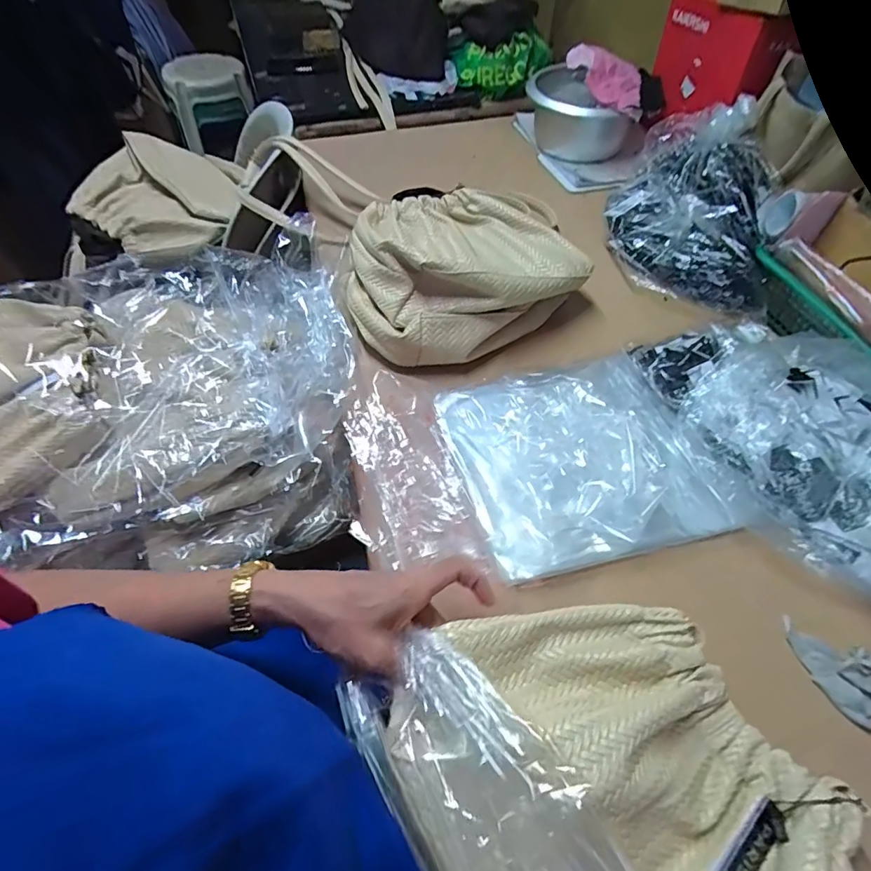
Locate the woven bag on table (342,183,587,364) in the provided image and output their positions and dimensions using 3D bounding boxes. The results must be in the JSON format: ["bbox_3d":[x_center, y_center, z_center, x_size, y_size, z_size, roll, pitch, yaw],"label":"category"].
[{"bbox_3d":[0.017,-0.227,0.617,0.294,0.109,0.259,-29,60,-21],"label":"woven bag on table"}]

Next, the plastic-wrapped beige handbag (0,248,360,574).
[{"bbox_3d":[-0.353,-0.041,0.532,0.506,0.144,0.316,-2,54,-4],"label":"plastic-wrapped beige handbag"}]

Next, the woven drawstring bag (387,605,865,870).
[{"bbox_3d":[0.111,0.230,0.295,0.233,0.056,0.272,-21,58,-17],"label":"woven drawstring bag"}]

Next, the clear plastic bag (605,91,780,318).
[{"bbox_3d":[0.353,-0.330,0.674,0.188,0.141,0.280,10,54,5],"label":"clear plastic bag"}]

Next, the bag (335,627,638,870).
[{"bbox_3d":[0.054,0.252,0.264,0.106,0.056,0.288,-27,64,-20],"label":"bag"}]

